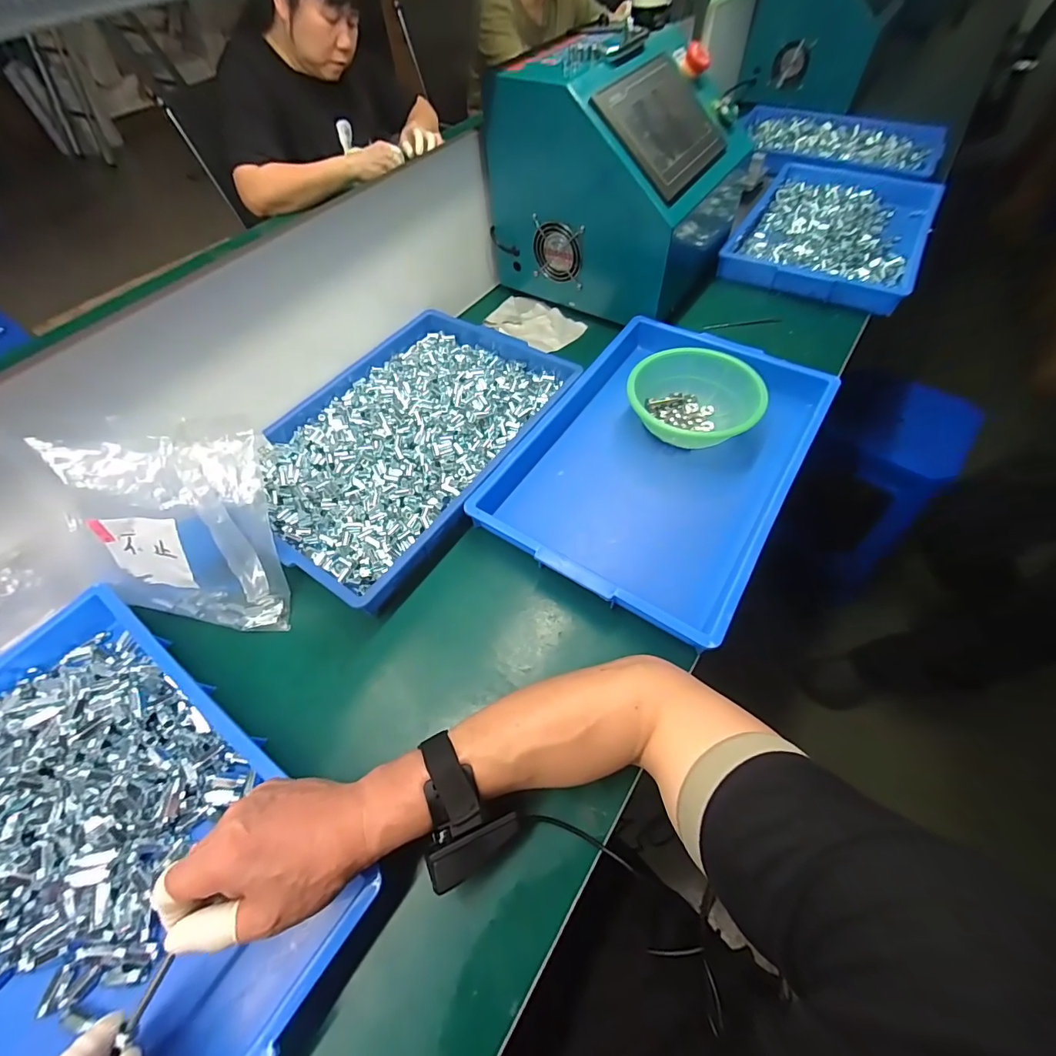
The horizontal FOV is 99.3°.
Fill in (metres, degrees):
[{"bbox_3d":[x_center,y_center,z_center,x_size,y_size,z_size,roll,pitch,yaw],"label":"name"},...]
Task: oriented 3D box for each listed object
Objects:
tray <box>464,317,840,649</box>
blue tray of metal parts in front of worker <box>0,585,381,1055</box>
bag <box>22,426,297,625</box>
[{"bbox_3d":[0.156,-0.099,0.538,0.296,0.064,0.418,28,63,19],"label":"tray"},{"bbox_3d":[-0.358,0.265,0.346,0.428,0.071,0.294,33,64,21],"label":"blue tray of metal parts in front of worker"},{"bbox_3d":[-0.341,0.001,0.436,0.182,0.168,0.144,2,61,2],"label":"bag"}]

